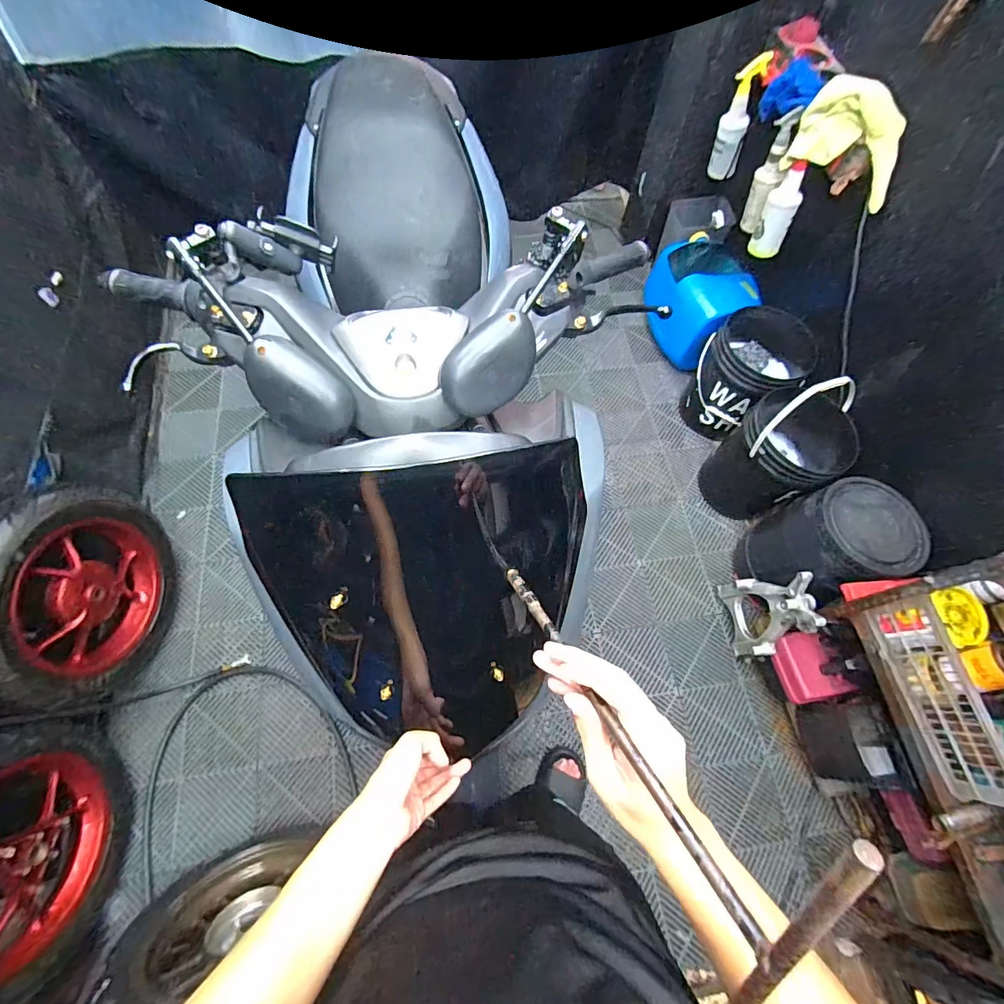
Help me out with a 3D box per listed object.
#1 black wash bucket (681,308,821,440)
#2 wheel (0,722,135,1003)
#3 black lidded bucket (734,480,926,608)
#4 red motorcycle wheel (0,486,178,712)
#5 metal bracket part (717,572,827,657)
[{"bbox_3d":[0.823,-0.433,1.615,0.348,0.361,0.310,-41,75,-18],"label":"black wash bucket"},{"bbox_3d":[-1.001,0.746,0.961,0.132,0.494,0.515,-6,67,-5],"label":"wheel"},{"bbox_3d":[0.887,0.134,1.344,0.277,0.440,0.269,1,67,-2],"label":"black lidded bucket"},{"bbox_3d":[-1.036,0.223,1.141,0.143,0.472,0.507,6,67,-1],"label":"red motorcycle wheel"},{"bbox_3d":[0.737,0.304,1.294,0.090,0.361,0.217,-3,67,-4],"label":"metal bracket part"}]

